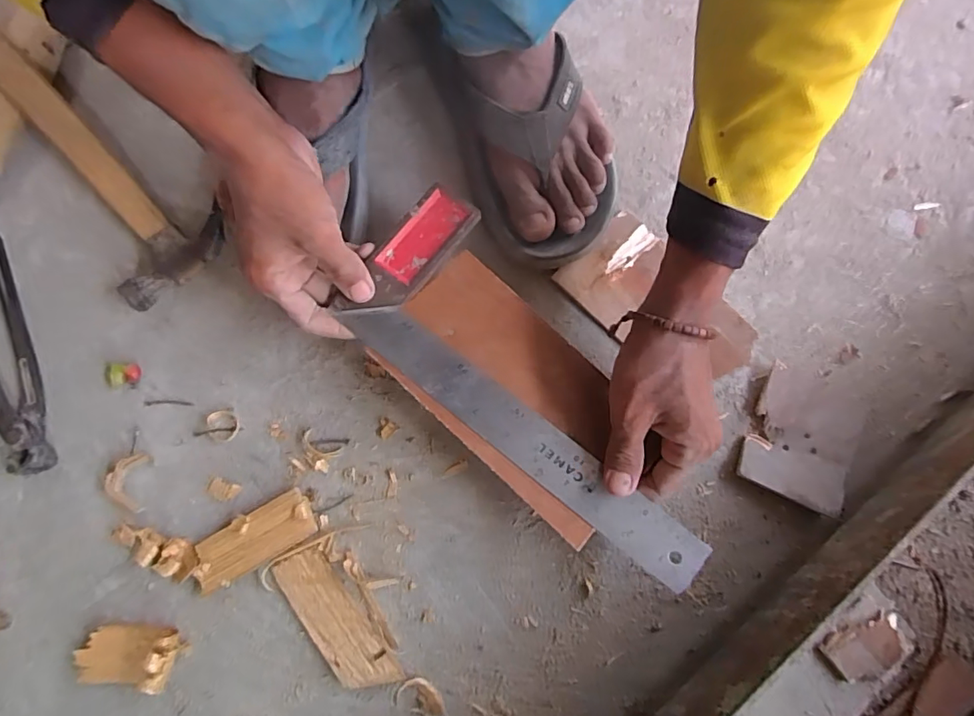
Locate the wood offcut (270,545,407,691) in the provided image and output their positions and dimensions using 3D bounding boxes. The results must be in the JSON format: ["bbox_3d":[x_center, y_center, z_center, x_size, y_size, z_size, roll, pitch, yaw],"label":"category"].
[{"bbox_3d":[-0.105,0.180,0.354,0.037,0.008,0.106,-38,81,-8],"label":"wood offcut"}]

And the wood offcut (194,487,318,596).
[{"bbox_3d":[-0.164,0.128,0.364,0.084,0.012,0.034,-30,80,-7],"label":"wood offcut"}]

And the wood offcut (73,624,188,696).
[{"bbox_3d":[-0.236,0.199,0.338,0.065,0.027,0.038,4,78,0],"label":"wood offcut"}]

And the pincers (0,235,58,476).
[{"bbox_3d":[-0.366,-0.003,0.385,0.044,0.020,0.195,-25,80,-6],"label":"pincers"}]

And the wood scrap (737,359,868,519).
[{"bbox_3d":[0.237,0.056,0.384,0.075,0.013,0.099,25,79,4],"label":"wood scrap"}]

